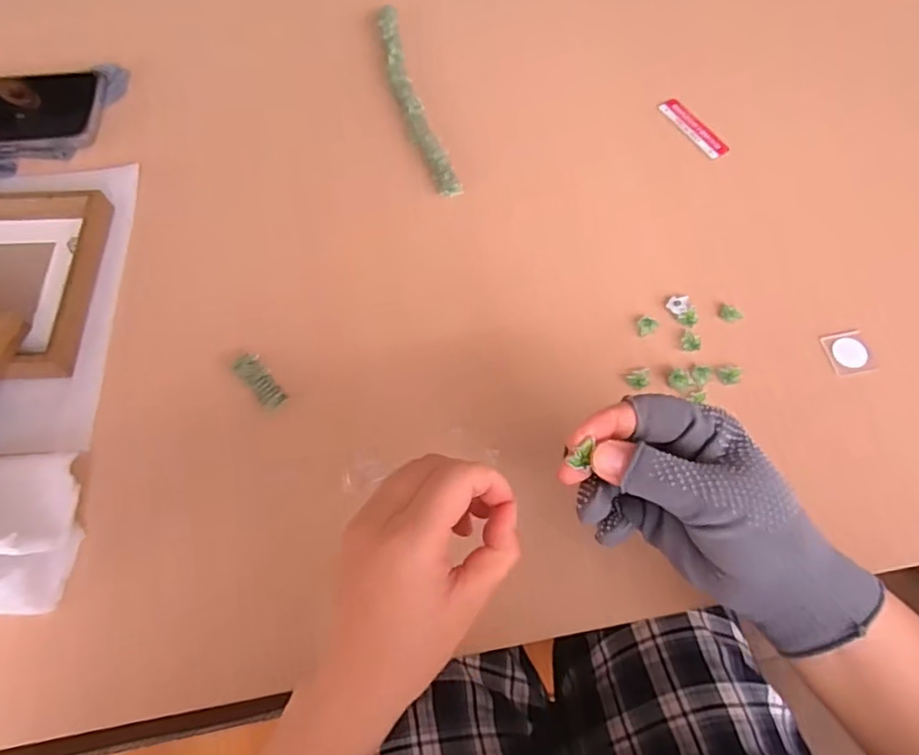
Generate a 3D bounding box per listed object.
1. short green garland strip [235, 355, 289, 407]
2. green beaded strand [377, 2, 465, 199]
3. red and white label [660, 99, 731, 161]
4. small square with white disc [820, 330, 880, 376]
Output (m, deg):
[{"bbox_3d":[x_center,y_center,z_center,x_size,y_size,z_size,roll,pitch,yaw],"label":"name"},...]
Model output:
[{"bbox_3d":[-0.136,0.003,0.424,0.016,0.015,0.040,-36,71,-14],"label":"short green garland strip"},{"bbox_3d":[-0.041,-0.238,0.525,0.025,0.016,0.212,-16,67,-7],"label":"green beaded strand"},{"bbox_3d":[0.194,-0.209,0.515,0.022,0.004,0.071,-32,69,-13],"label":"red and white label"},{"bbox_3d":[0.269,-0.017,0.425,0.029,0.004,0.032,-7,66,-3],"label":"small square with white disc"}]

